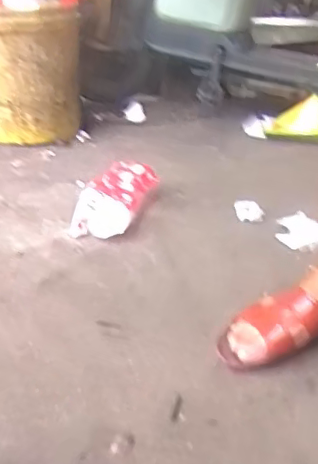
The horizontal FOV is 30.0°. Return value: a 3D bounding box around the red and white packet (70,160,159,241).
[{"bbox_3d":[-0.087,-0.070,1.211,0.119,0.075,0.269,5,28,18],"label":"red and white packet"}]

